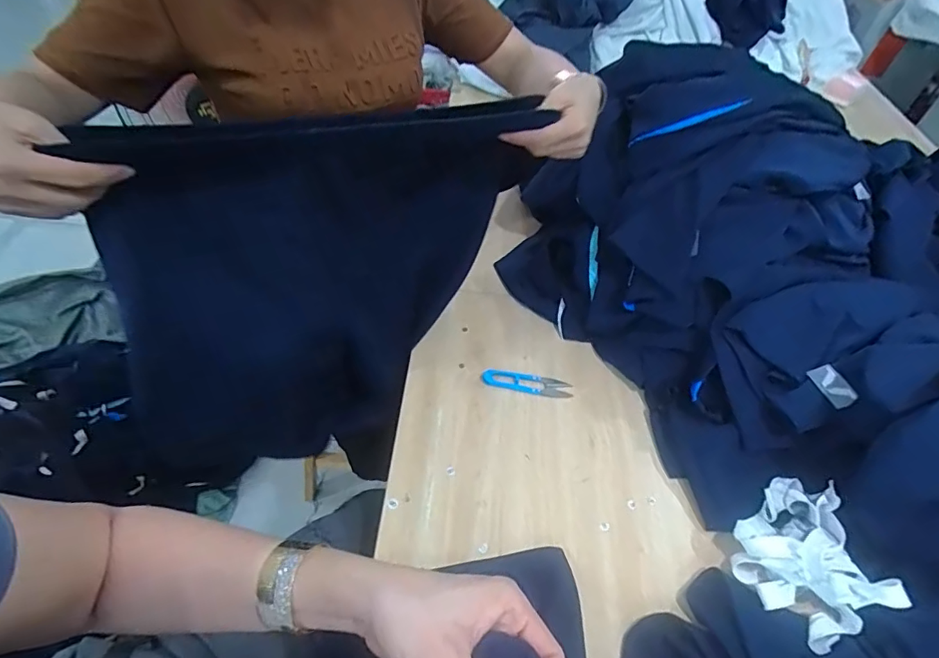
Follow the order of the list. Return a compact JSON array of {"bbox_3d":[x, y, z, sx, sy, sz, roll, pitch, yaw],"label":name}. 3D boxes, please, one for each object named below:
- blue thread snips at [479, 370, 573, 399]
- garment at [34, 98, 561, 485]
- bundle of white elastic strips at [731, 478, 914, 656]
[{"bbox_3d":[0.078,0.074,0.695,0.120,0.010,0.031,7,49,1],"label":"blue thread snips"},{"bbox_3d":[-0.158,-0.011,0.610,0.482,0.486,0.112,-18,54,-20],"label":"garment"},{"bbox_3d":[0.346,0.238,0.528,0.112,0.074,0.142,-13,52,-16],"label":"bundle of white elastic strips"}]

